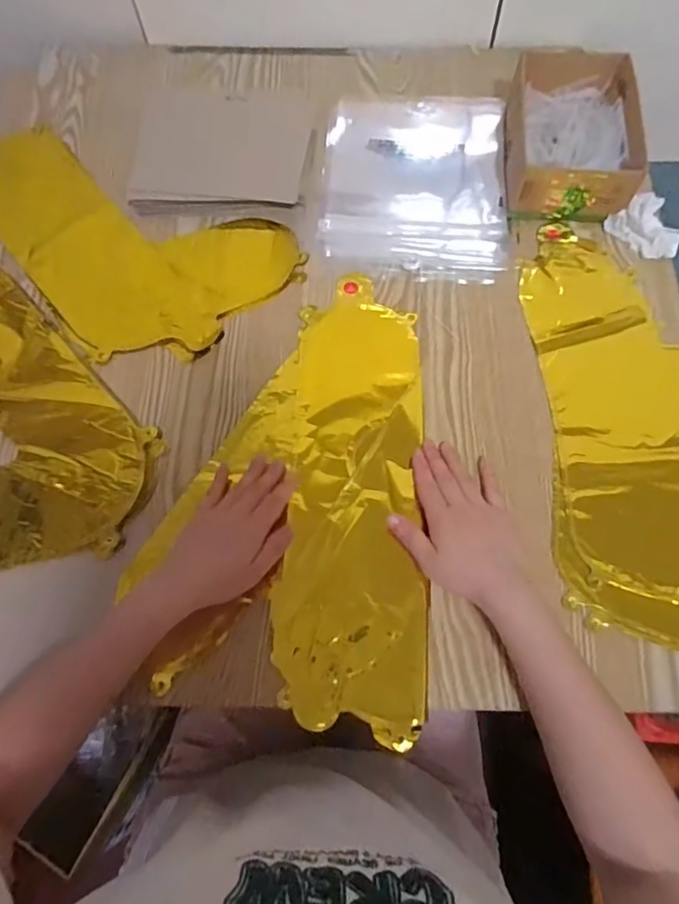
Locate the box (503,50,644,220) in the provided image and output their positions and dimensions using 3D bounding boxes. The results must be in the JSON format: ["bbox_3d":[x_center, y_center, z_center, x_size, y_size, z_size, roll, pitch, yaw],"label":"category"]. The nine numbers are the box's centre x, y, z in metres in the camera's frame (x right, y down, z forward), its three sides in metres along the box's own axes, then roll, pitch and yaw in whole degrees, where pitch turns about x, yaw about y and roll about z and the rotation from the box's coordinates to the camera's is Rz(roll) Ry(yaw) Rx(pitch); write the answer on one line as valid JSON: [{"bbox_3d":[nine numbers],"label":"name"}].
[{"bbox_3d":[0.254,-0.347,0.618,0.135,0.065,0.188,4,68,2],"label":"box"}]

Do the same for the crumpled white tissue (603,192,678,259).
[{"bbox_3d":[0.332,-0.239,0.596,0.056,0.025,0.070,-29,71,-11],"label":"crumpled white tissue"}]

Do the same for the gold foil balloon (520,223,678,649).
[{"bbox_3d":[0.289,-0.028,0.528,0.190,0.011,0.425,0,68,0],"label":"gold foil balloon"}]

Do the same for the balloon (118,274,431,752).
[{"bbox_3d":[-0.041,0.021,0.515,0.238,0.019,0.412,3,68,1],"label":"balloon"}]

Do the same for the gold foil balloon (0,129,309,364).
[{"bbox_3d":[-0.241,-0.255,0.621,0.229,0.005,0.376,-41,74,-14],"label":"gold foil balloon"}]

